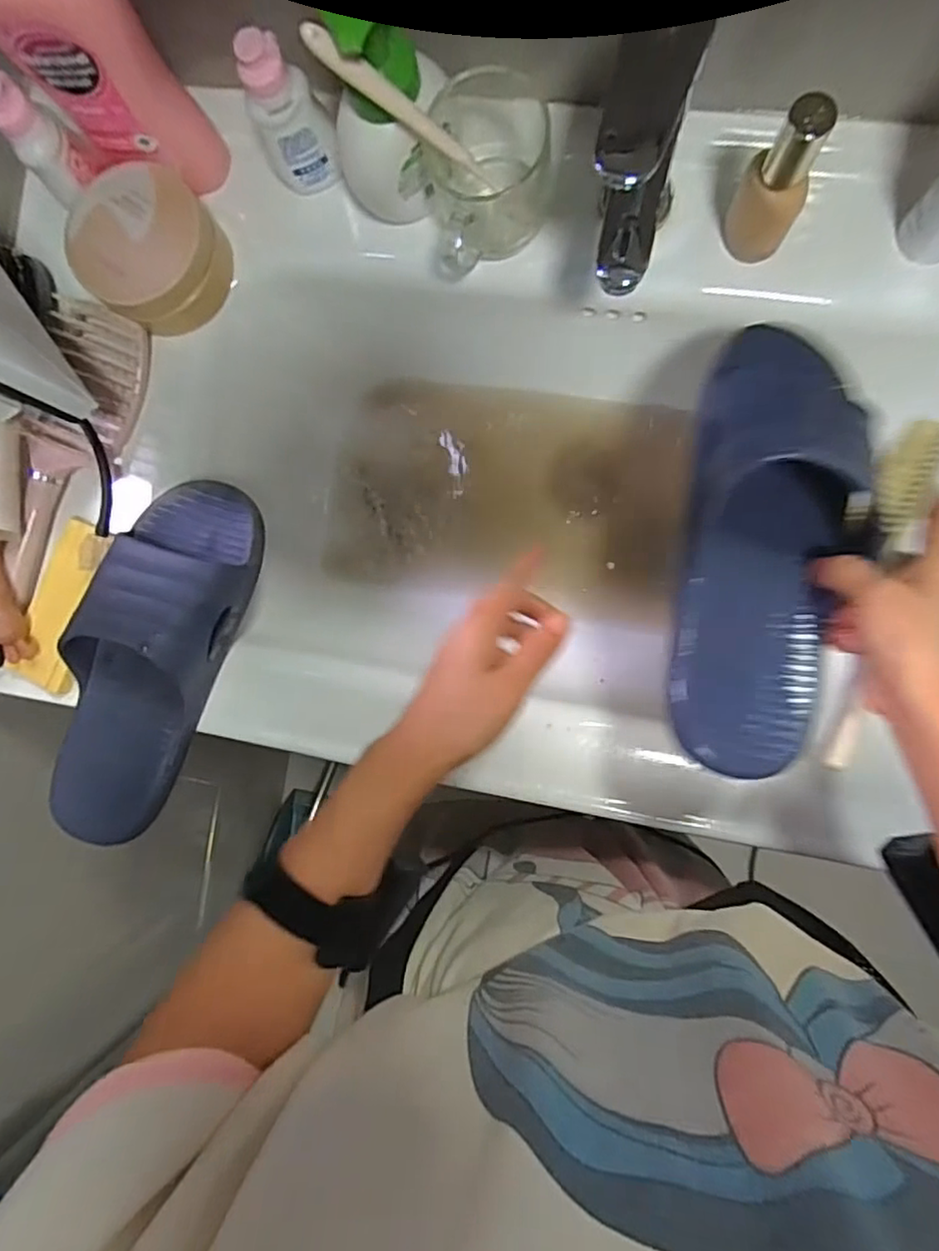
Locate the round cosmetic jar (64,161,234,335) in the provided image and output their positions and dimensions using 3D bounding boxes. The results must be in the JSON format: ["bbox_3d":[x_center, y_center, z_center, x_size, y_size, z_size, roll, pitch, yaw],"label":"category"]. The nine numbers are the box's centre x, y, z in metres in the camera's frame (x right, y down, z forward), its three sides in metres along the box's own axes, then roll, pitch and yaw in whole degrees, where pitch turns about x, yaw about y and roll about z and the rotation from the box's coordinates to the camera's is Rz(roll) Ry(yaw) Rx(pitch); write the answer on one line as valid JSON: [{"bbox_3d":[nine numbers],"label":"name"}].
[{"bbox_3d":[-0.245,-0.286,0.474,0.102,0.055,0.100,0,89,8],"label":"round cosmetic jar"}]

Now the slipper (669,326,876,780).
[{"bbox_3d":[0.177,-0.057,0.361,0.094,0.066,0.280,10,82,8],"label":"slipper"}]

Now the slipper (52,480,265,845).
[{"bbox_3d":[-0.244,0.023,0.452,0.096,0.077,0.271,19,92,7],"label":"slipper"}]

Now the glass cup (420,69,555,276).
[{"bbox_3d":[0.013,-0.315,0.425,0.085,0.087,0.104,-7,88,7],"label":"glass cup"}]

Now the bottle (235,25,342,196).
[{"bbox_3d":[-0.127,-0.350,0.426,0.047,0.103,0.029,-28,86,6],"label":"bottle"}]

